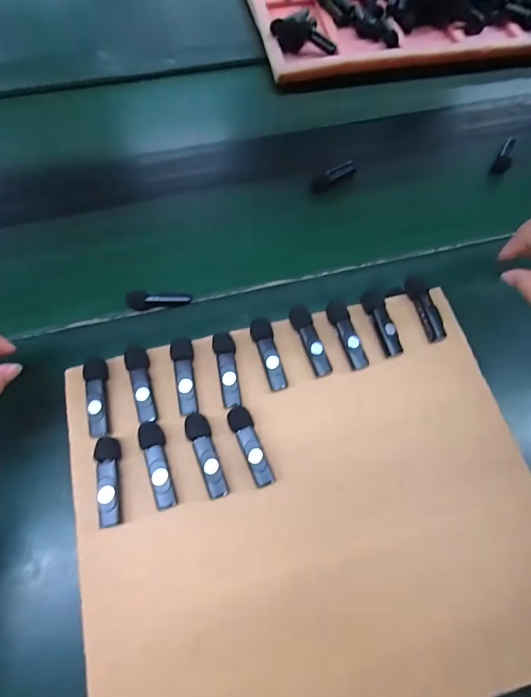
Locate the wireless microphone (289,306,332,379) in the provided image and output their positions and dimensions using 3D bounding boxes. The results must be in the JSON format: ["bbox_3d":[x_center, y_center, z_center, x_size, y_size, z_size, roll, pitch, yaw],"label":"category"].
[{"bbox_3d":[0.039,-0.007,0.346,0.019,0.016,0.067,-18,66,-10],"label":"wireless microphone"}]

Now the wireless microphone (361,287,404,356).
[{"bbox_3d":[0.104,-0.025,0.352,0.020,0.013,0.065,-12,65,-7],"label":"wireless microphone"}]

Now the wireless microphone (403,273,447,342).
[{"bbox_3d":[0.147,-0.039,0.360,0.017,0.012,0.066,-13,65,-8],"label":"wireless microphone"}]

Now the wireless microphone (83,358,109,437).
[{"bbox_3d":[-0.137,0.038,0.319,0.017,0.013,0.065,-6,65,-4],"label":"wireless microphone"}]

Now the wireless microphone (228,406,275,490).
[{"bbox_3d":[-0.012,0.076,0.307,0.019,0.011,0.063,-18,66,-10],"label":"wireless microphone"}]

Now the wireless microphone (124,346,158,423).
[{"bbox_3d":[-0.102,0.029,0.324,0.018,0.011,0.064,-13,65,-7],"label":"wireless microphone"}]

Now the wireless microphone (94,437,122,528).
[{"bbox_3d":[-0.117,0.098,0.293,0.016,0.010,0.062,-8,65,-5],"label":"wireless microphone"}]

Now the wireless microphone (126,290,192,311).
[{"bbox_3d":[-0.113,-0.052,0.423,0.065,0.022,0.017,-9,65,-6],"label":"wireless microphone"}]

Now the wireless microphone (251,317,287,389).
[{"bbox_3d":[0.002,0.005,0.340,0.019,0.016,0.063,-11,65,-7],"label":"wireless microphone"}]

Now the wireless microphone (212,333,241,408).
[{"bbox_3d":[-0.031,0.016,0.332,0.017,0.011,0.065,-10,65,-6],"label":"wireless microphone"}]

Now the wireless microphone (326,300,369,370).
[{"bbox_3d":[0.072,-0.012,0.349,0.019,0.014,0.065,-15,66,-8],"label":"wireless microphone"}]

